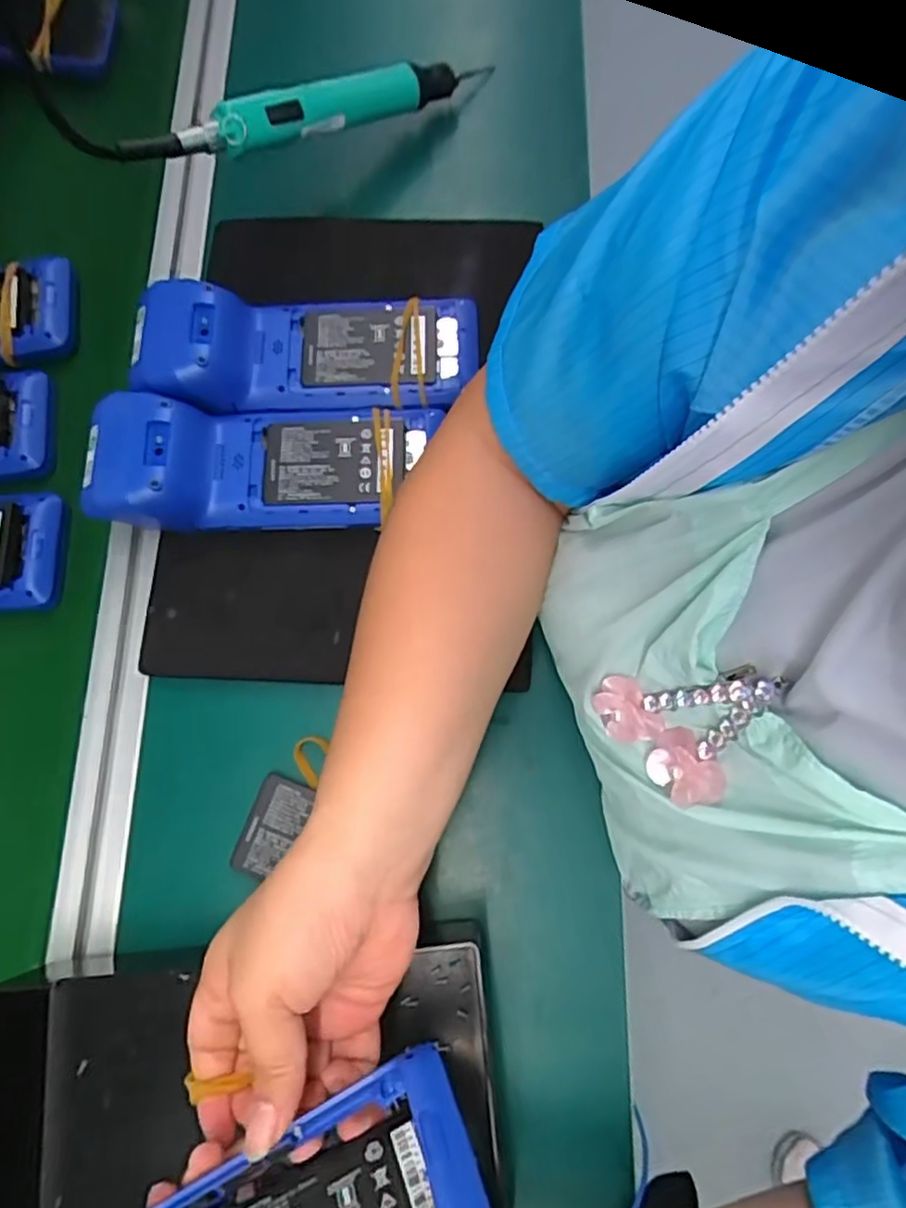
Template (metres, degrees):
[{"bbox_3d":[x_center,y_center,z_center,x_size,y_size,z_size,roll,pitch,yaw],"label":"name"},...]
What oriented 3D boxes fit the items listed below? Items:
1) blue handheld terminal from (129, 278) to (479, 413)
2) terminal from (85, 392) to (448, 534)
[{"bbox_3d":[-0.093,-0.173,0.434,0.220,0.043,0.083,-5,76,2],"label":"blue handheld terminal"},{"bbox_3d":[-0.120,-0.090,0.421,0.204,0.051,0.078,-2,76,3],"label":"terminal"}]

